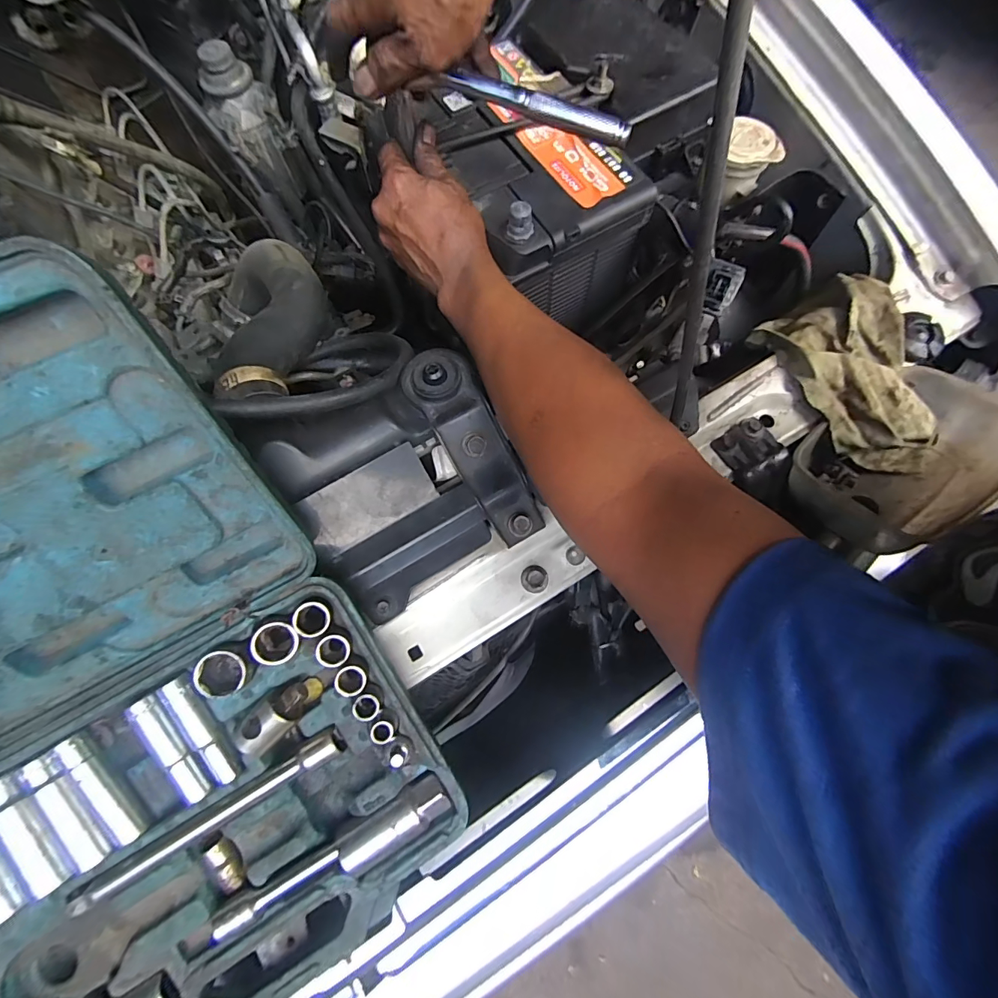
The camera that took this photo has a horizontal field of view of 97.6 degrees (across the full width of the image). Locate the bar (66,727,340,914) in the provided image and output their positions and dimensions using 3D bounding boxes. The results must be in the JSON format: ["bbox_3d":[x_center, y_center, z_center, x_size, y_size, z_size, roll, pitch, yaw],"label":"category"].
[{"bbox_3d":[-0.156,0.176,0.244,0.151,0.020,0.014,-30,72,-9],"label":"bar"}]

